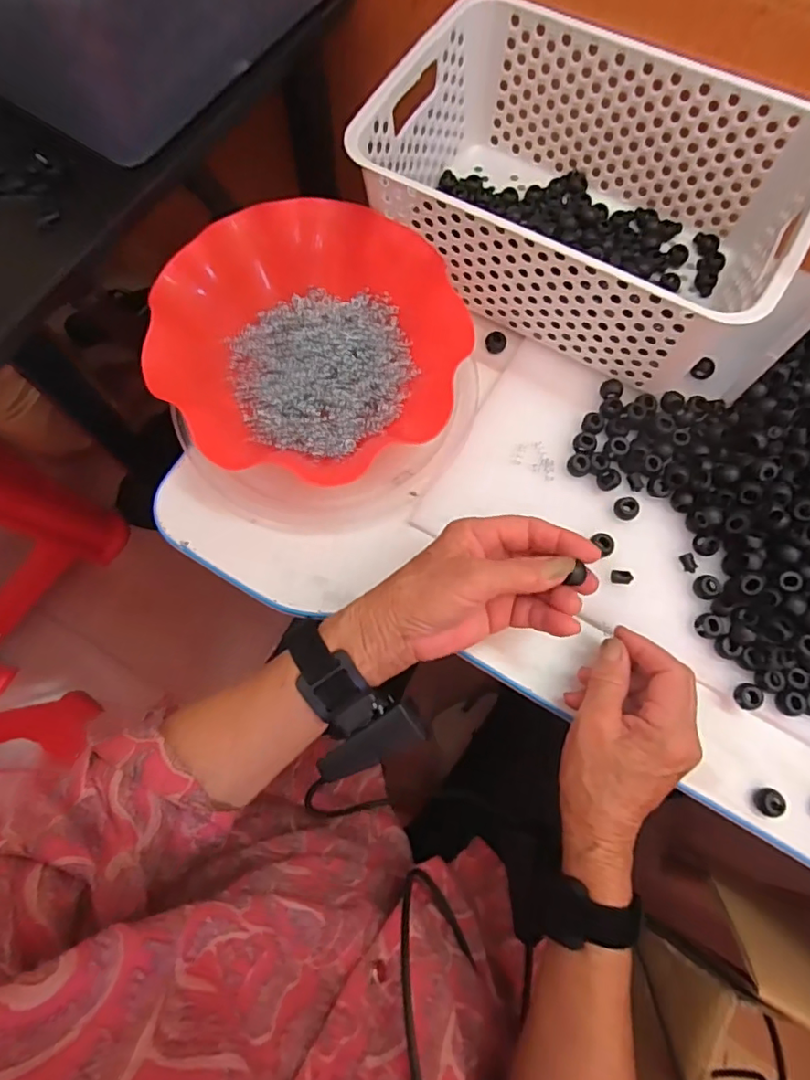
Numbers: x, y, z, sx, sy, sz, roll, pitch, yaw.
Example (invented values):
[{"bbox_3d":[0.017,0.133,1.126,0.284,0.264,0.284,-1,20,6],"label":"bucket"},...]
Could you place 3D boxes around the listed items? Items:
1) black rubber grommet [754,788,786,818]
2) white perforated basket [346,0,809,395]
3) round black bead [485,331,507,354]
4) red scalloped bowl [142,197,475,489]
[{"bbox_3d":[0.243,0.175,0.368,0.017,0.008,0.017,0,74,-1],"label":"black rubber grommet"},{"bbox_3d":[0.136,-0.267,0.437,0.306,0.122,0.200,30,80,7],"label":"white perforated basket"},{"bbox_3d":[0.077,-0.166,0.470,0.017,0.013,0.016,17,74,3],"label":"round black bead"},{"bbox_3d":[-0.070,-0.153,0.418,0.219,0.061,0.202,0,74,-1],"label":"red scalloped bowl"}]

